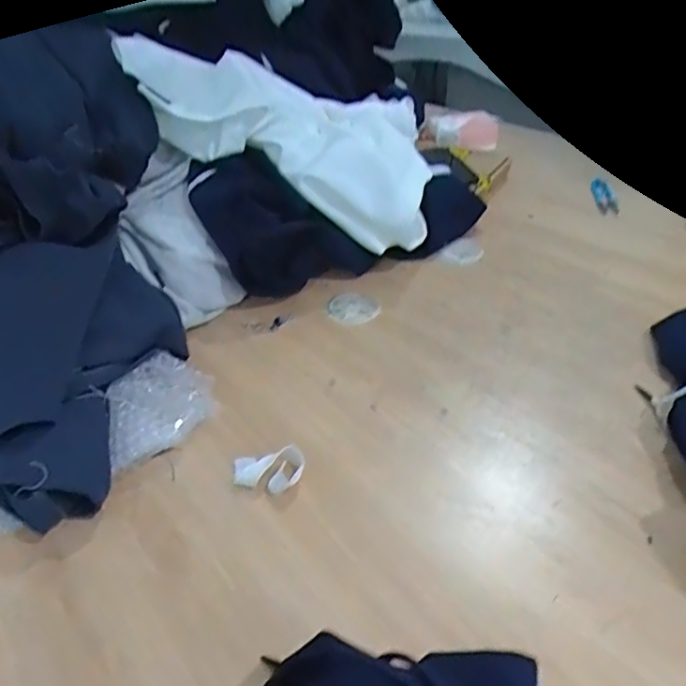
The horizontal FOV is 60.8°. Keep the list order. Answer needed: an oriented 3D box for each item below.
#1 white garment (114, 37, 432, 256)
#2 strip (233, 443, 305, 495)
[{"bbox_3d":[-0.066,-0.281,0.763,0.421,0.115,0.183,25,41,0],"label":"white garment"},{"bbox_3d":[-0.064,0.110,0.505,0.060,0.020,0.033,-8,37,-4],"label":"strip"}]

